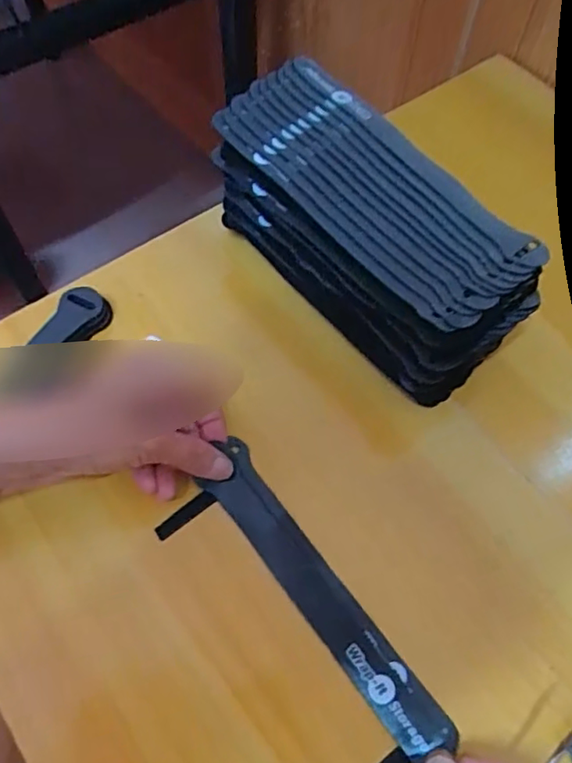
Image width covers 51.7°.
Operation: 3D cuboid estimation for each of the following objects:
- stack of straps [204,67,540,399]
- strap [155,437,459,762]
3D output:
[{"bbox_3d":[0.050,-0.089,0.370,0.092,0.097,0.208,-34,67,-14],"label":"stack of straps"},{"bbox_3d":[0.004,0.121,0.314,0.060,0.013,0.186,-35,67,-14],"label":"strap"}]

